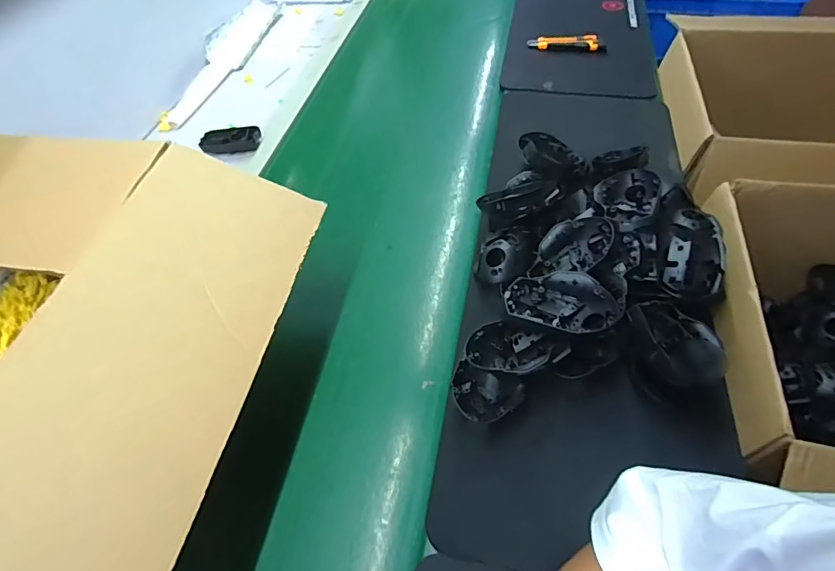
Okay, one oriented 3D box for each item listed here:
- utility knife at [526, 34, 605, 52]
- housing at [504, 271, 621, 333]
[{"bbox_3d":[0.318,-0.519,0.957,0.158,0.022,0.035,7,54,10],"label":"utility knife"},{"bbox_3d":[0.156,0.024,0.492,0.118,0.042,0.068,11,55,13],"label":"housing"}]

